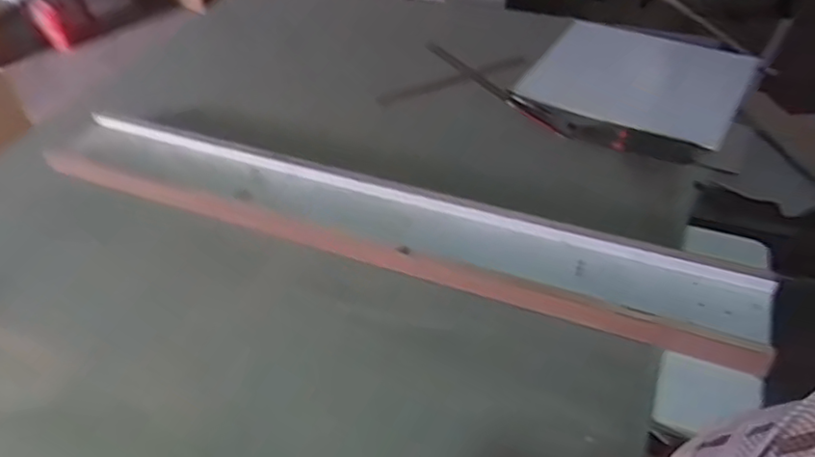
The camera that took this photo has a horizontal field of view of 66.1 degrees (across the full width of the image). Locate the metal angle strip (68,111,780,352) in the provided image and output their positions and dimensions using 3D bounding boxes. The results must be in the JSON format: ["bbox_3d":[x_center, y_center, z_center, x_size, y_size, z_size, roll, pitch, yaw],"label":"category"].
[{"bbox_3d":[-0.062,-0.030,1.011,1.190,0.072,0.155,16,48,20],"label":"metal angle strip"}]

